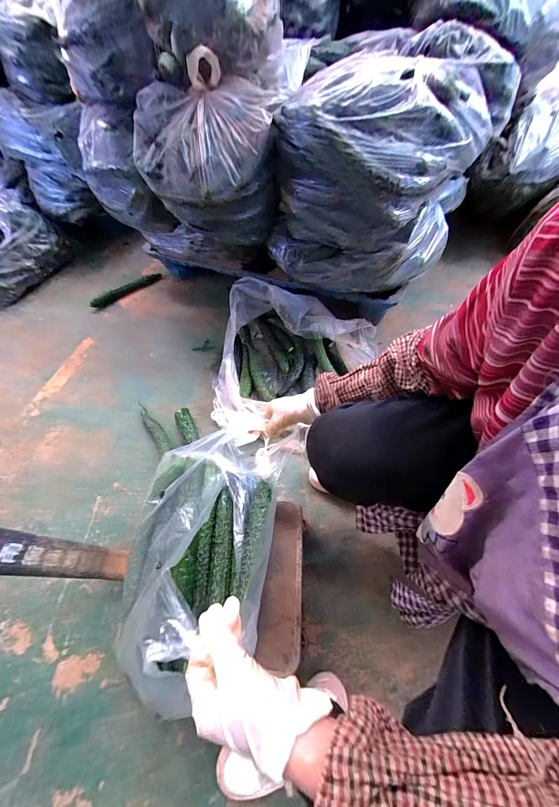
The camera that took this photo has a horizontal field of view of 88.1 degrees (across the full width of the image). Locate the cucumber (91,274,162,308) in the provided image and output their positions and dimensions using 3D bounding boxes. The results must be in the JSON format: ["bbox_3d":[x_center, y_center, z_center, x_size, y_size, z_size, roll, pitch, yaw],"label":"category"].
[{"bbox_3d":[-0.653,-0.484,1.236,0.317,0.039,0.048,-32,60,-12],"label":"cucumber"}]

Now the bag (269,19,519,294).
[{"bbox_3d":[0.275,-0.637,0.774,0.444,0.386,0.535,25,65,21],"label":"bag"}]

